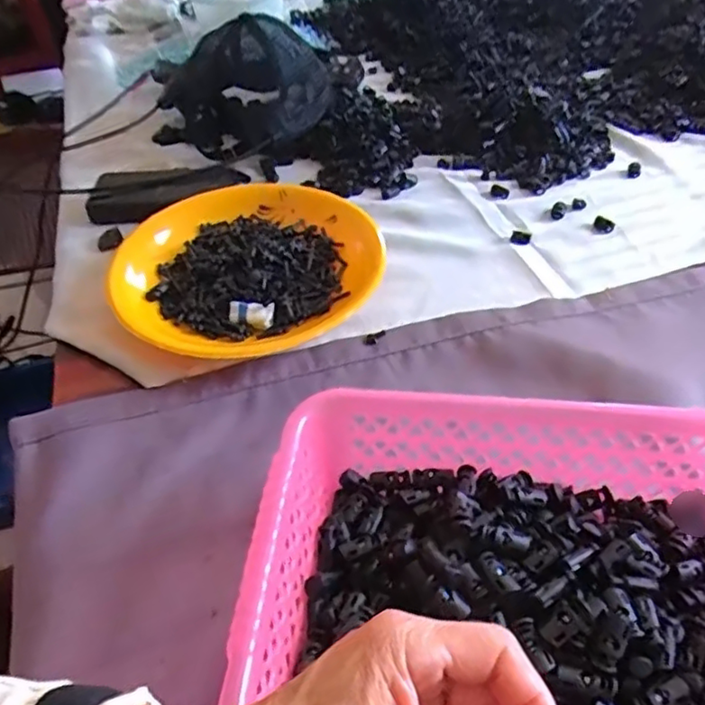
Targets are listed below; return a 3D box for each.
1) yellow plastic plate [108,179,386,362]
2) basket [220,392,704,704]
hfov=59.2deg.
[{"bbox_3d":[-0.096,-0.092,0.589,0.233,0.044,0.230,-2,46,2],"label":"yellow plastic plate"},{"bbox_3d":[0.105,0.136,0.336,0.308,0.077,0.209,3,47,6],"label":"basket"}]

